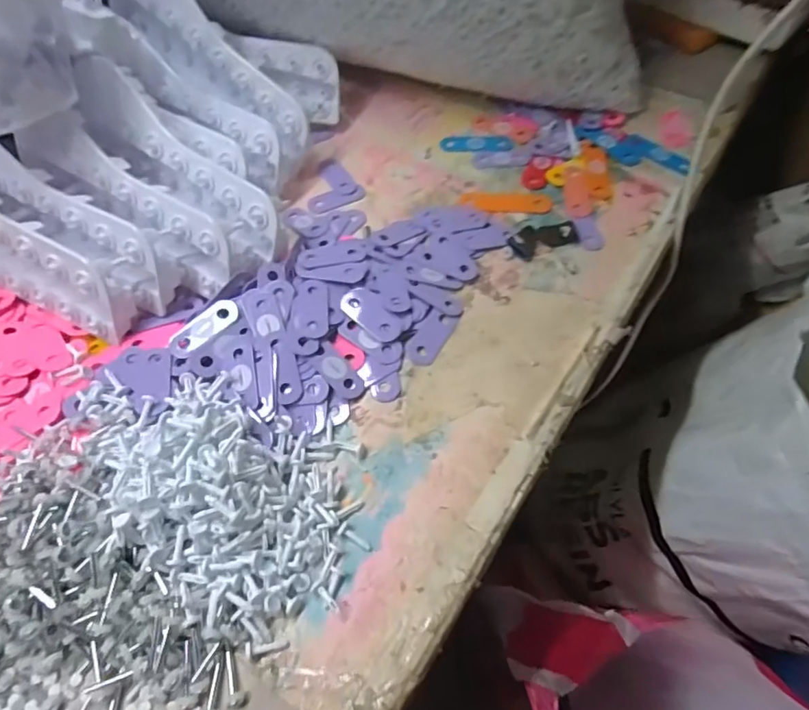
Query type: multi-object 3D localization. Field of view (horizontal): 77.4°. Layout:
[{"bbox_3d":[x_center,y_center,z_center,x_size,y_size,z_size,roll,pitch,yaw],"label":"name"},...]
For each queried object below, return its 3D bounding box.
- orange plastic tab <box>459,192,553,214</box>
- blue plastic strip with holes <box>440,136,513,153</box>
[{"bbox_3d":[0.099,-0.148,0.490,0.086,0.004,0.024,5,59,3],"label":"orange plastic tab"},{"bbox_3d":[0.077,-0.223,0.533,0.074,0.004,0.021,-2,59,-1],"label":"blue plastic strip with holes"}]

